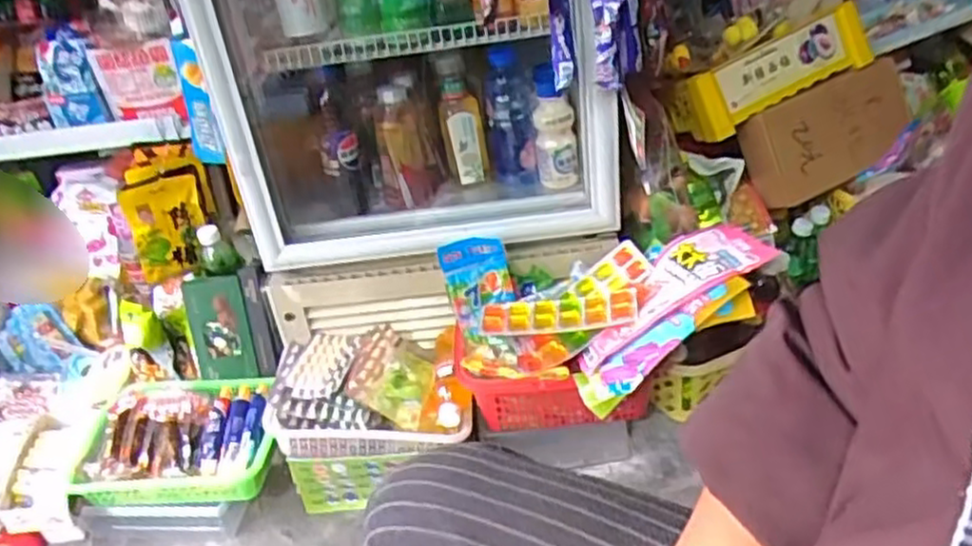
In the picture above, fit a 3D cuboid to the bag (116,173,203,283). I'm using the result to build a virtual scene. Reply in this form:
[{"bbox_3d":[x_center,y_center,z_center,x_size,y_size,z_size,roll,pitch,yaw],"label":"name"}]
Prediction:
[{"bbox_3d":[-0.468,-0.068,1.110,0.109,0.151,0.026,-18,35,-15],"label":"bag"}]

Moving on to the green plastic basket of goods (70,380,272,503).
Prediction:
[{"bbox_3d":[-0.425,0.230,1.061,0.277,0.067,0.186,-7,34,1],"label":"green plastic basket of goods"}]

